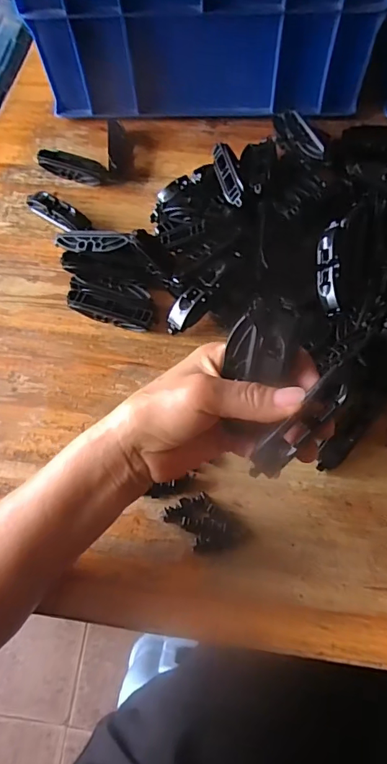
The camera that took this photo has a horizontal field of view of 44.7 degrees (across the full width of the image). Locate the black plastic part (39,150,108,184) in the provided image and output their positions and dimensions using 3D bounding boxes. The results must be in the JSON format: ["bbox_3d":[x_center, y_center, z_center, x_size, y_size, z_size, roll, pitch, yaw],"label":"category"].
[{"bbox_3d":[-0.119,-0.217,0.476,0.077,0.014,0.024,22,67,13],"label":"black plastic part"}]

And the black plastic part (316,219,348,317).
[{"bbox_3d":[0.112,-0.099,0.384,0.022,0.019,0.088,8,64,7],"label":"black plastic part"}]

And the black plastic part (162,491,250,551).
[{"bbox_3d":[0.008,0.096,0.320,0.049,0.008,0.032,40,72,20],"label":"black plastic part"}]

